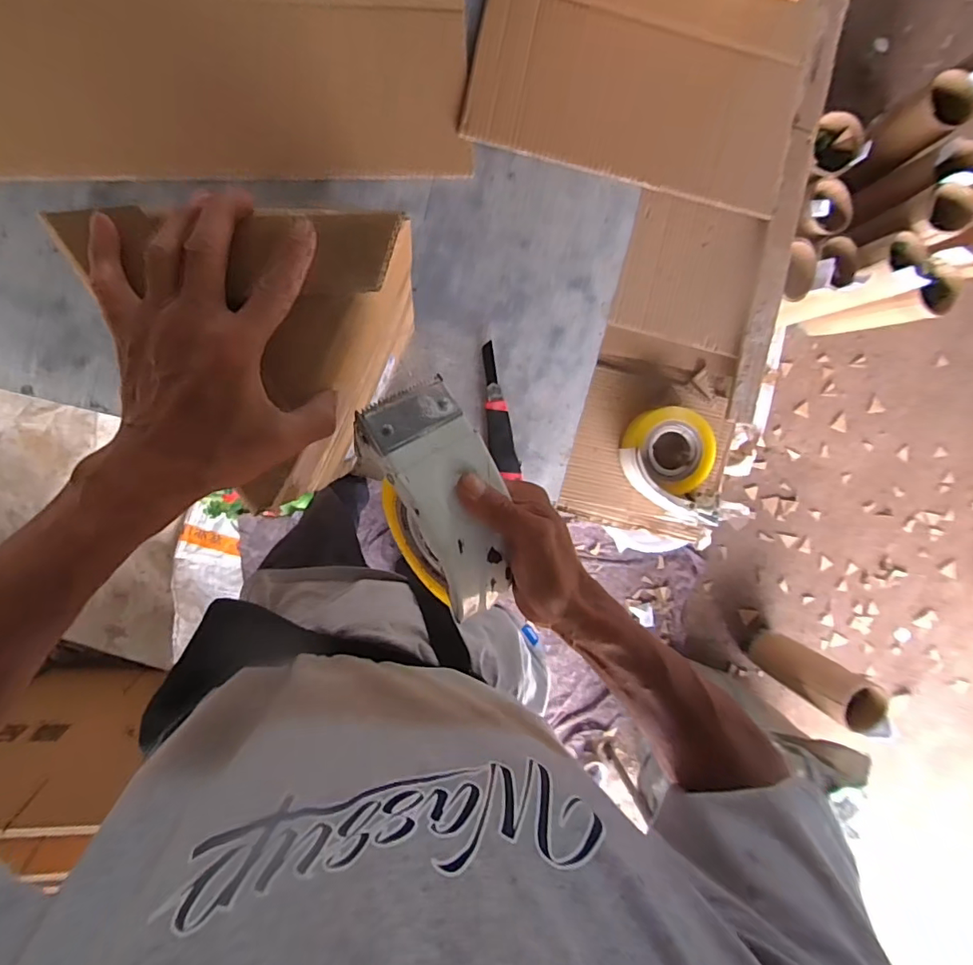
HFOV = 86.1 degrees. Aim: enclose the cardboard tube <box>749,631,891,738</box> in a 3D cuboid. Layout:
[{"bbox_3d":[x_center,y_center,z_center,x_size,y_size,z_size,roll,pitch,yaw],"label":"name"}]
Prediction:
[{"bbox_3d":[0.895,0.531,1.427,0.153,0.326,0.132,34,90,-10],"label":"cardboard tube"}]

